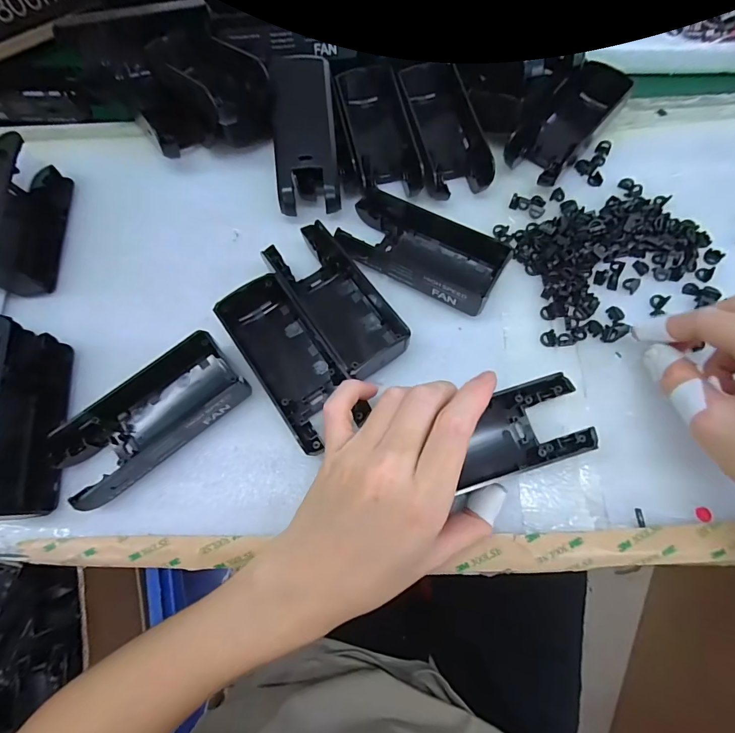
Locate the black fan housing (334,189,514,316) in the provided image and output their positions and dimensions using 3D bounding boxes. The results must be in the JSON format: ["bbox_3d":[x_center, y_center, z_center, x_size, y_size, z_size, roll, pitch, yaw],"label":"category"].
[{"bbox_3d":[0.034,-0.075,0.263,0.106,0.023,0.050,27,73,12],"label":"black fan housing"}]

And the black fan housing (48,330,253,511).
[{"bbox_3d":[-0.123,0.030,0.230,0.105,0.028,0.046,-38,72,-11],"label":"black fan housing"}]

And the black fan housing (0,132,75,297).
[{"bbox_3d":[-0.237,-0.104,0.274,0.030,0.045,0.103,-4,69,1],"label":"black fan housing"}]

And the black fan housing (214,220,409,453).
[{"bbox_3d":[-0.018,-0.044,0.254,0.052,0.027,0.108,-33,71,-10],"label":"black fan housing"}]

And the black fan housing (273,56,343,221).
[{"bbox_3d":[-0.043,-0.162,0.279,0.042,0.018,0.106,-3,88,1],"label":"black fan housing"}]

